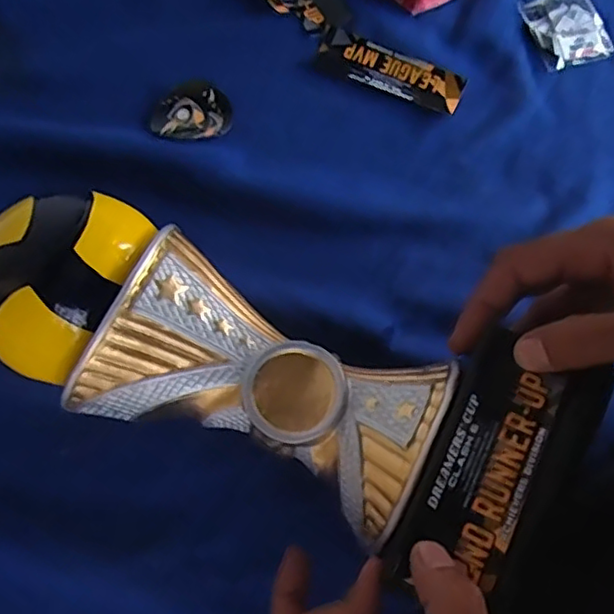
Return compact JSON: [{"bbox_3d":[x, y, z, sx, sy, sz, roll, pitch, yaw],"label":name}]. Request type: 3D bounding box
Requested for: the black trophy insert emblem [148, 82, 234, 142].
[{"bbox_3d":[-0.094,-0.156,0.497,0.064,0.009,0.050,-5,74,-2],"label":"black trophy insert emblem"}]

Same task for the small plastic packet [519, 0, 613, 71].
[{"bbox_3d":[0.219,-0.238,0.520,0.055,0.009,0.073,-18,75,-6],"label":"small plastic packet"}]

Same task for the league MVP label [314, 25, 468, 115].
[{"bbox_3d":[0.069,-0.197,0.513,0.124,0.011,0.038,24,75,6],"label":"league MVP label"}]

